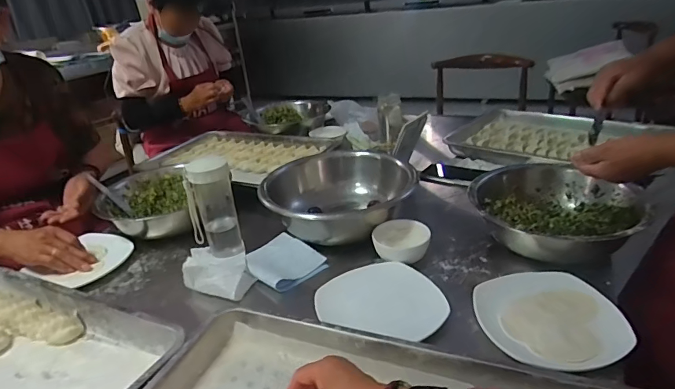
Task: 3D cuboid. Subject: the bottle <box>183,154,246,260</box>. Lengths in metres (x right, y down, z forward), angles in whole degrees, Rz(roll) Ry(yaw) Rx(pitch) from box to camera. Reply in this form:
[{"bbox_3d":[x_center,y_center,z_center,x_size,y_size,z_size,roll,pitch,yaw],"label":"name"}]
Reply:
[{"bbox_3d":[-0.233,0.037,0.848,0.087,0.202,0.062,-15,27,-18],"label":"bottle"}]

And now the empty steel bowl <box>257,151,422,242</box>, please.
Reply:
[{"bbox_3d":[0.001,-0.007,0.919,0.259,0.100,0.242,8,29,26],"label":"empty steel bowl"}]

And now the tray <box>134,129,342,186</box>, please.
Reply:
[{"bbox_3d":[-0.303,-0.121,1.355,0.522,0.037,0.362,12,33,34],"label":"tray"}]

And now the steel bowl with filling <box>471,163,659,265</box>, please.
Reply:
[{"bbox_3d":[0.398,0.030,0.813,0.265,0.108,0.265,-5,26,2],"label":"steel bowl with filling"}]

